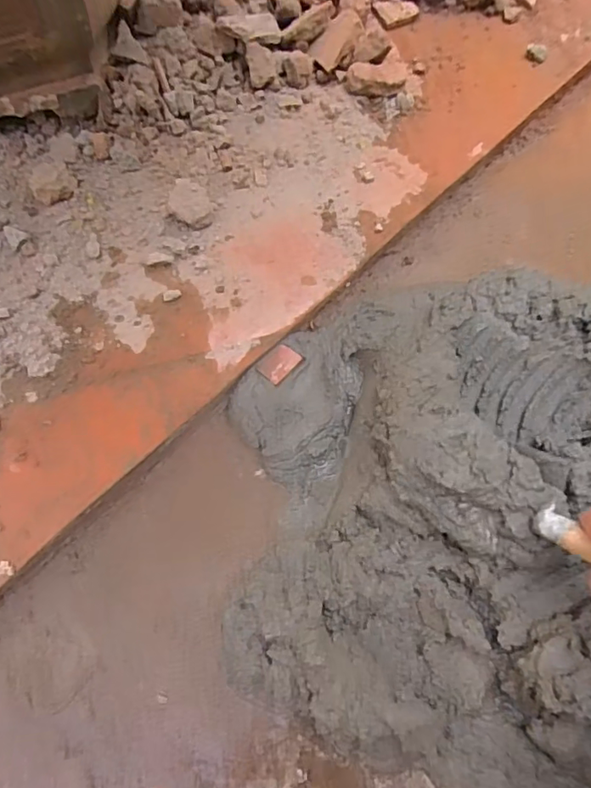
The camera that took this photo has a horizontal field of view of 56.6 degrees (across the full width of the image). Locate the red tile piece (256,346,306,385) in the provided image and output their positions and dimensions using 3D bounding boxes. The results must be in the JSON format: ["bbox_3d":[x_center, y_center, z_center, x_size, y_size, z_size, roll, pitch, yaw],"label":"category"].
[{"bbox_3d":[-0.020,-0.038,0.690,0.036,0.004,0.052,39,69,20],"label":"red tile piece"}]

